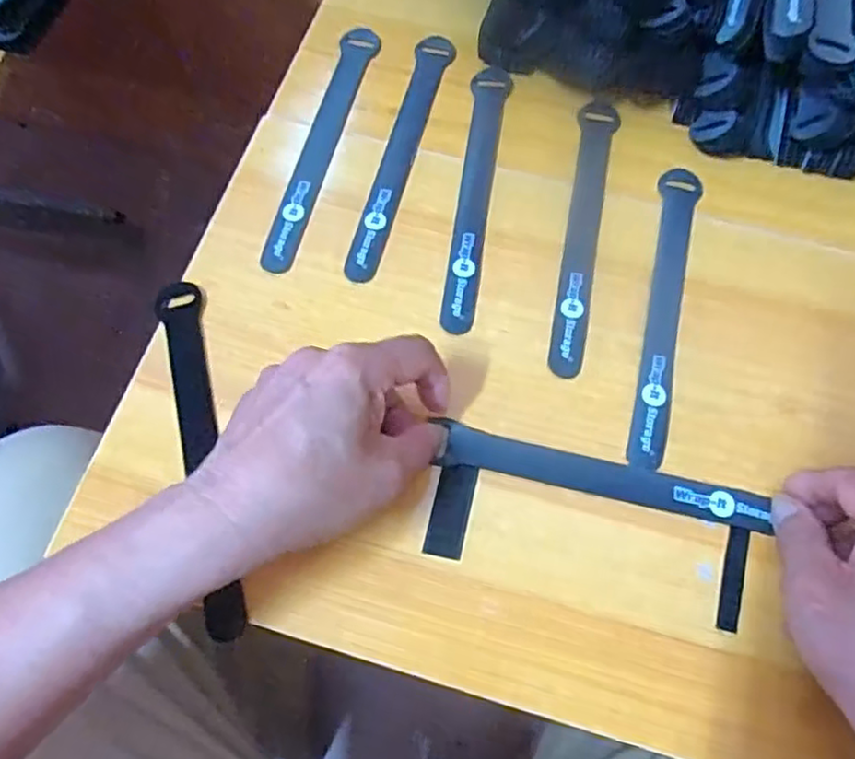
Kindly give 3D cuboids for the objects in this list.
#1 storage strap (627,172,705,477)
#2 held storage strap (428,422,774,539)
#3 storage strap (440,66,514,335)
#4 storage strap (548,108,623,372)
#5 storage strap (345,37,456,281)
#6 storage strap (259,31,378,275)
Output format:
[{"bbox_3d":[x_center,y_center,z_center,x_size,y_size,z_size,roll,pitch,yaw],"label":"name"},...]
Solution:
[{"bbox_3d":[0.138,-0.043,0.387,0.024,0.004,0.196,14,68,6],"label":"storage strap"},{"bbox_3d":[0.093,0.052,0.348,0.165,0.010,0.020,13,68,5],"label":"held storage strap"},{"bbox_3d":[0.031,-0.119,0.418,0.021,0.005,0.199,8,68,4],"label":"storage strap"},{"bbox_3d":[0.095,-0.092,0.404,0.024,0.004,0.195,12,68,5],"label":"storage strap"},{"bbox_3d":[-0.016,-0.150,0.430,0.025,0.004,0.198,12,68,5],"label":"storage strap"},{"bbox_3d":[-0.068,-0.154,0.433,0.024,0.006,0.198,12,68,5],"label":"storage strap"}]

